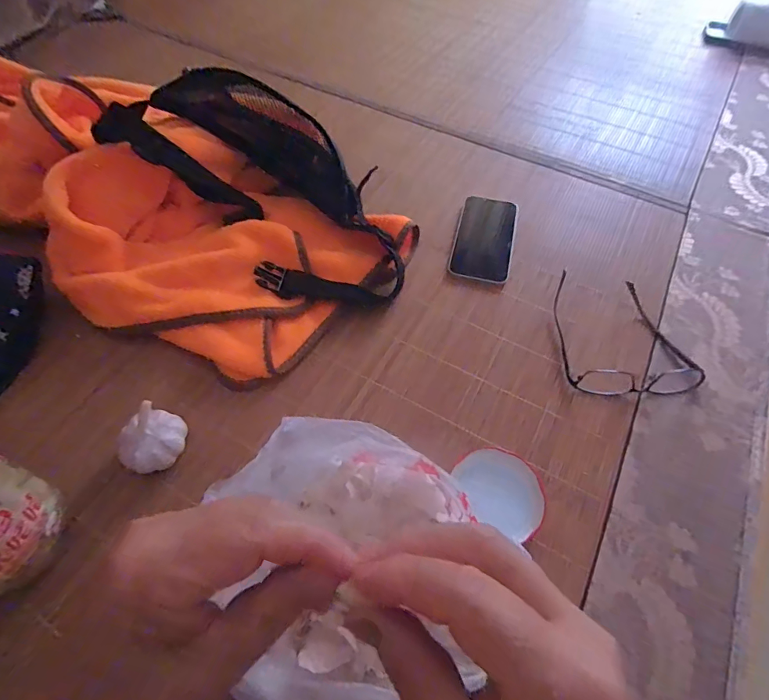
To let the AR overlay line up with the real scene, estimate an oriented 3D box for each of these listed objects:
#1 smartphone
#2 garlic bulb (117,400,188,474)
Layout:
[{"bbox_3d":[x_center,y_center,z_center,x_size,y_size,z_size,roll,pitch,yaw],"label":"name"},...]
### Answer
[{"bbox_3d":[0.128,-0.145,0.558,0.073,0.008,0.142,14,57,7],"label":"smartphone"},{"bbox_3d":[-0.201,0.080,0.384,0.045,0.046,0.053,37,63,20],"label":"garlic bulb"}]

